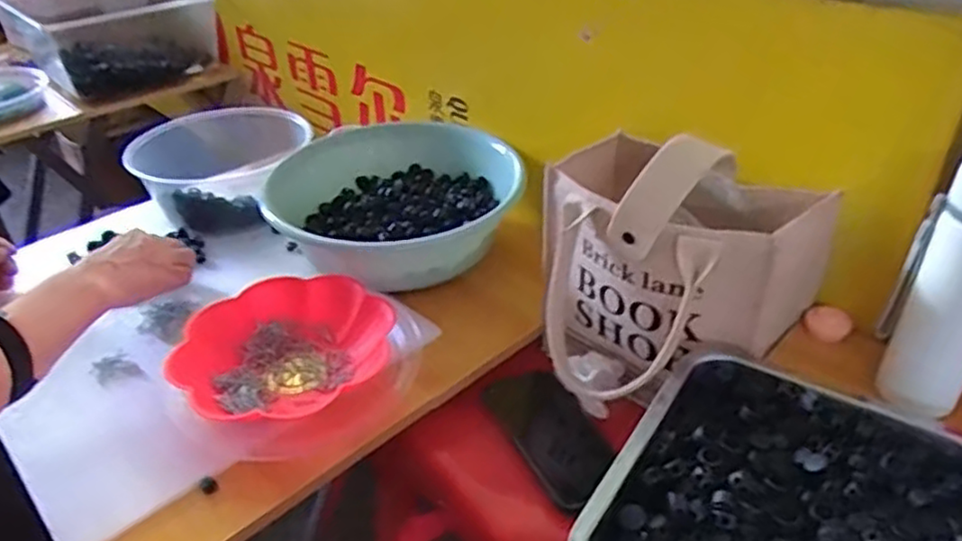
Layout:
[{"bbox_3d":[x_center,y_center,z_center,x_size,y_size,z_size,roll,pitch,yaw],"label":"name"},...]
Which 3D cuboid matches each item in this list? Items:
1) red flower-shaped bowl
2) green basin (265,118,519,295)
[{"bbox_3d":[-0.190,0.079,0.681,0.199,0.051,0.174,-26,41,-30],"label":"red flower-shaped bowl"},{"bbox_3d":[-0.101,-0.082,0.850,0.261,0.088,0.271,-29,42,-33],"label":"green basin"}]

